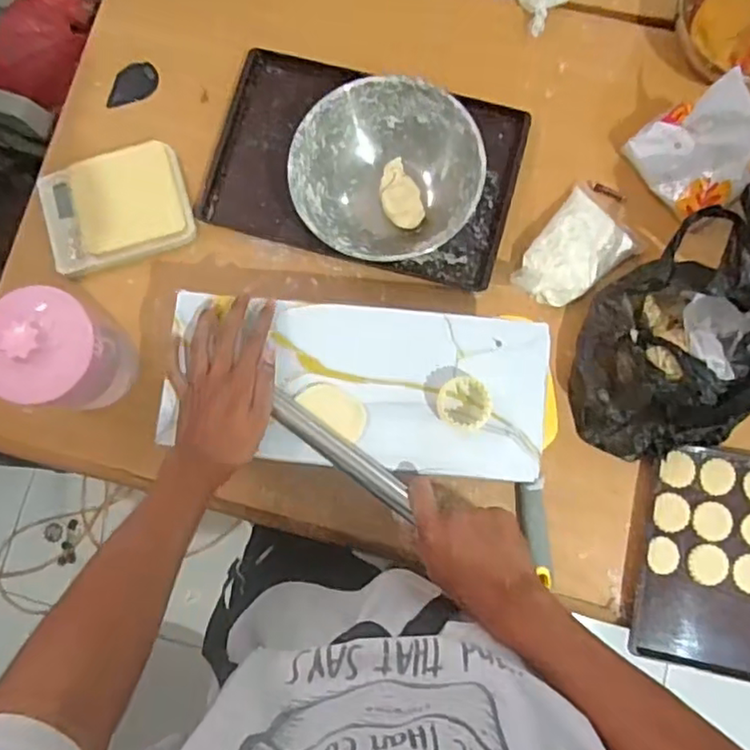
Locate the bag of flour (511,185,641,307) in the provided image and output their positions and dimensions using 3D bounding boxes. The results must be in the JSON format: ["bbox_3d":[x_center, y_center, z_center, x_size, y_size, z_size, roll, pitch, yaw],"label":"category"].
[{"bbox_3d":[0.245,-0.151,0.755,0.101,0.041,0.162,38,85,7],"label":"bag of flour"}]

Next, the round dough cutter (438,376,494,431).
[{"bbox_3d":[0.086,0.027,0.607,0.053,0.026,0.052,0,82,2],"label":"round dough cutter"}]

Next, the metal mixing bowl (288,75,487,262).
[{"bbox_3d":[0.014,-0.237,0.759,0.211,0.079,0.206,0,82,2],"label":"metal mixing bowl"}]

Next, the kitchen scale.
[{"bbox_3d":[-0.322,-0.206,0.797,0.179,0.040,0.134,-17,81,0],"label":"kitchen scale"}]

